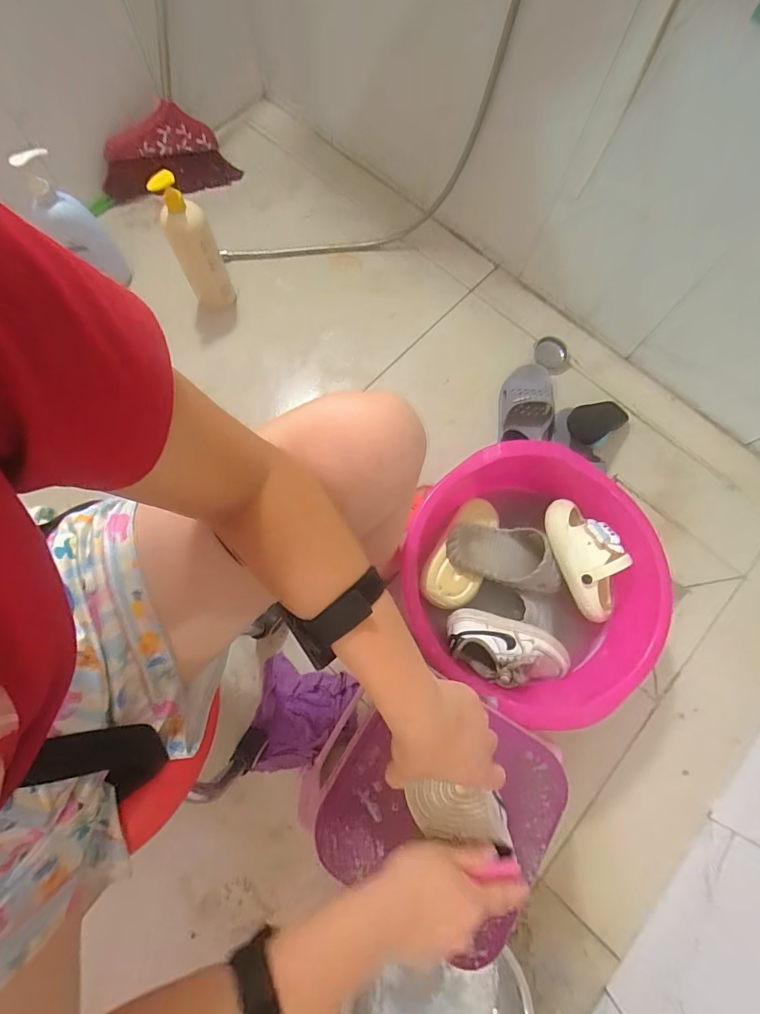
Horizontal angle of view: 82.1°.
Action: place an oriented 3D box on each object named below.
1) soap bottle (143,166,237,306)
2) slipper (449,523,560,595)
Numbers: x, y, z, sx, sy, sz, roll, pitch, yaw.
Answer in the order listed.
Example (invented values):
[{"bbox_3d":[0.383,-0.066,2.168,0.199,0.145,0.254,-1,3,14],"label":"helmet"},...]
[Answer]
[{"bbox_3d":[-0.357,-0.499,0.844,0.078,0.304,0.071,-27,77,-8],"label":"soap bottle"},{"bbox_3d":[0.208,0.084,0.729,0.189,0.063,0.096,4,74,0],"label":"slipper"}]

